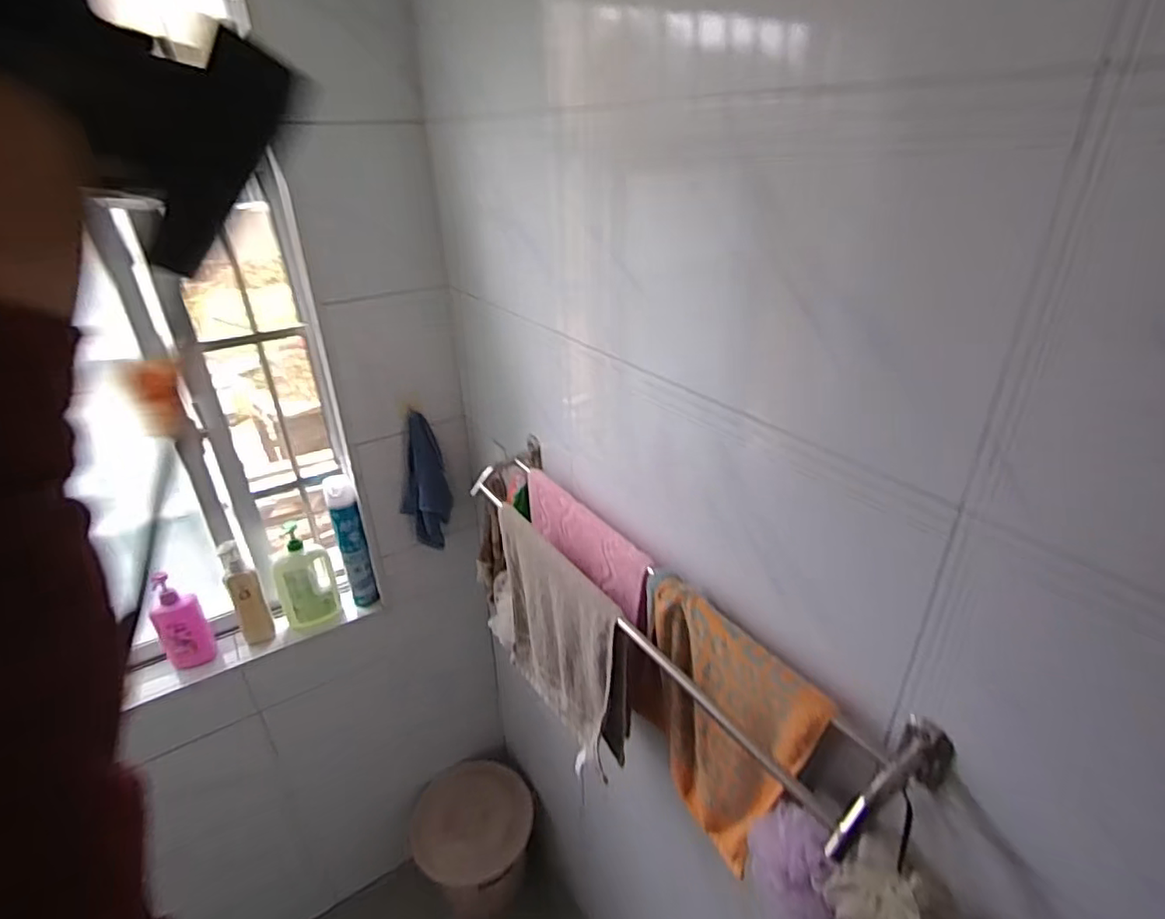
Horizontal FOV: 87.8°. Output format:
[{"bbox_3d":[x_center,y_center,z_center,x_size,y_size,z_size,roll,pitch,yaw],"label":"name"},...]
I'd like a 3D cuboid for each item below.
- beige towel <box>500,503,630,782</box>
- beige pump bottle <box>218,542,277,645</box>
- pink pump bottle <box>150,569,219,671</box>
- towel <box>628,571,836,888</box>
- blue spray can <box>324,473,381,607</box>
[{"bbox_3d":[-0.031,0.300,0.994,0.059,0.368,0.332,-17,32,-24],"label":"beige towel"},{"bbox_3d":[-0.769,0.307,1.382,0.068,0.247,0.056,-24,35,-34],"label":"beige pump bottle"},{"bbox_3d":[-0.881,0.358,1.327,0.087,0.240,0.055,-14,31,-20],"label":"pink pump bottle"},{"bbox_3d":[0.167,0.344,0.800,0.051,0.343,0.304,-16,32,-24],"label":"towel"},{"bbox_3d":[-0.553,0.207,1.457,0.063,0.347,0.075,-16,32,-24],"label":"blue spray can"}]

